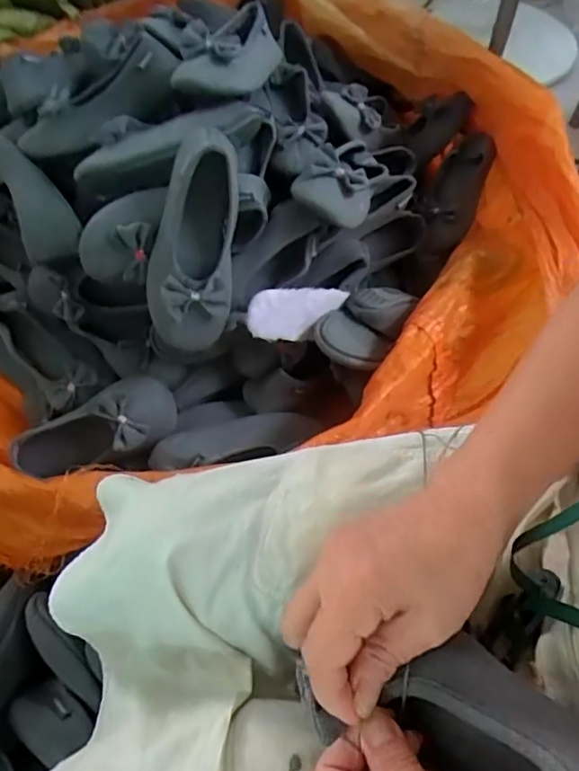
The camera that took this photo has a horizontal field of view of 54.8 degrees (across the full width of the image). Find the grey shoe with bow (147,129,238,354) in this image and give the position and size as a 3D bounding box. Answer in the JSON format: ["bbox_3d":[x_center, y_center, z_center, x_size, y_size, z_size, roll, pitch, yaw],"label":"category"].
[{"bbox_3d":[-0.109,-0.165,0.641,0.097,0.075,0.247,9,93,5],"label":"grey shoe with bow"}]

